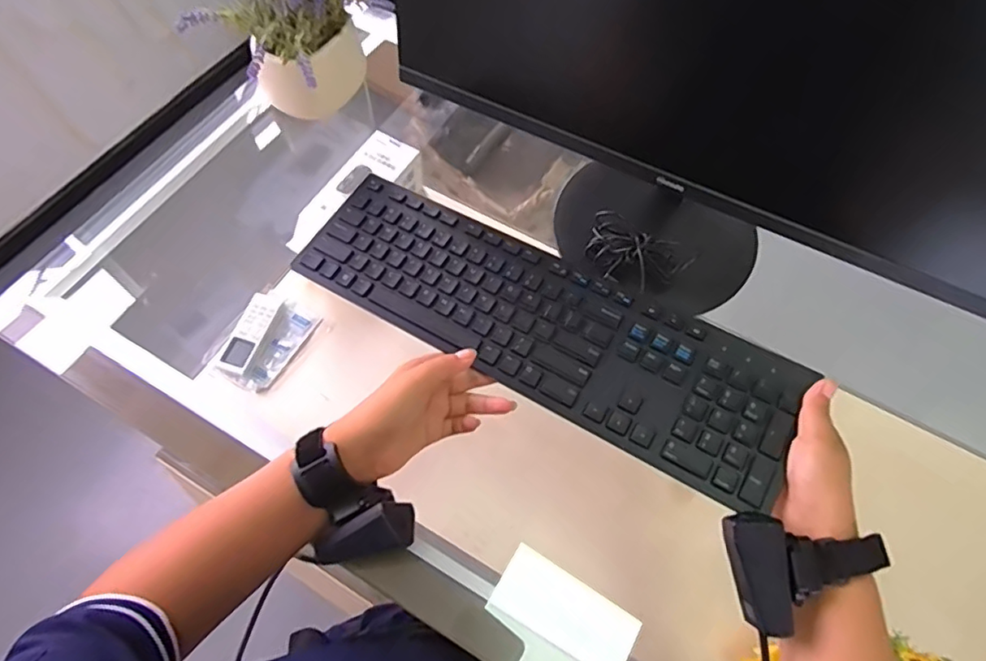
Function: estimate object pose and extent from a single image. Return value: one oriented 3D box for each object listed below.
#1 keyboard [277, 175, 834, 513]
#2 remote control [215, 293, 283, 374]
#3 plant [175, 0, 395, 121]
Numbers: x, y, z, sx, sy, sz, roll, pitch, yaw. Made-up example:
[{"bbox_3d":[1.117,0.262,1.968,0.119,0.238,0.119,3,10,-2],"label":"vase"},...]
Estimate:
[{"bbox_3d":[0.031,-0.011,0.474,0.427,0.015,0.124,28,66,18],"label":"keyboard"},{"bbox_3d":[-0.350,0.002,0.818,0.045,0.020,0.130,19,65,8],"label":"remote control"},{"bbox_3d":[-0.206,-0.328,0.553,0.131,0.229,0.162,20,65,8],"label":"plant"}]

